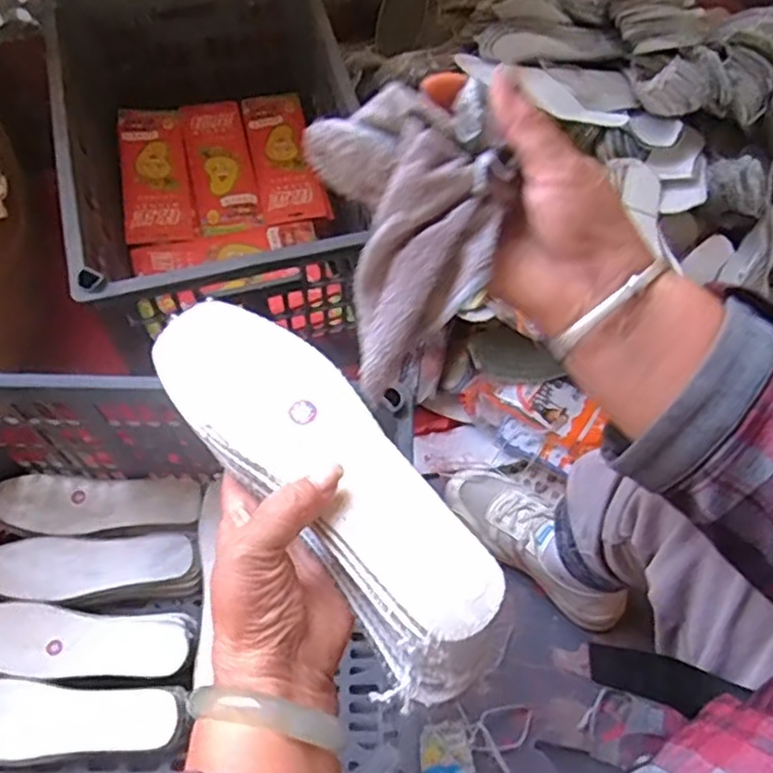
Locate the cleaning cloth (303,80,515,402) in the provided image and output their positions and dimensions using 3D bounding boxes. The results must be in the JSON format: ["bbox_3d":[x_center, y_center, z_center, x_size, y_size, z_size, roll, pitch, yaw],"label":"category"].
[{"bbox_3d":[0.016,-0.075,0.331,0.081,0.101,0.097,-14,65,-9],"label":"cleaning cloth"}]

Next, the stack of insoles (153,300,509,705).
[{"bbox_3d":[-0.033,0.044,0.355,0.078,0.028,0.243,-37,71,-18],"label":"stack of insoles"}]

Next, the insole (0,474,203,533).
[{"bbox_3d":[-0.332,0.135,0.774,0.223,0.026,0.061,0,64,-2],"label":"insole"}]

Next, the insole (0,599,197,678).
[{"bbox_3d":[-0.326,0.269,0.709,0.235,0.010,0.069,5,64,0],"label":"insole"}]

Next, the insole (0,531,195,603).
[{"bbox_3d":[-0.332,0.200,0.749,0.222,0.010,0.066,-3,64,-4],"label":"insole"}]

